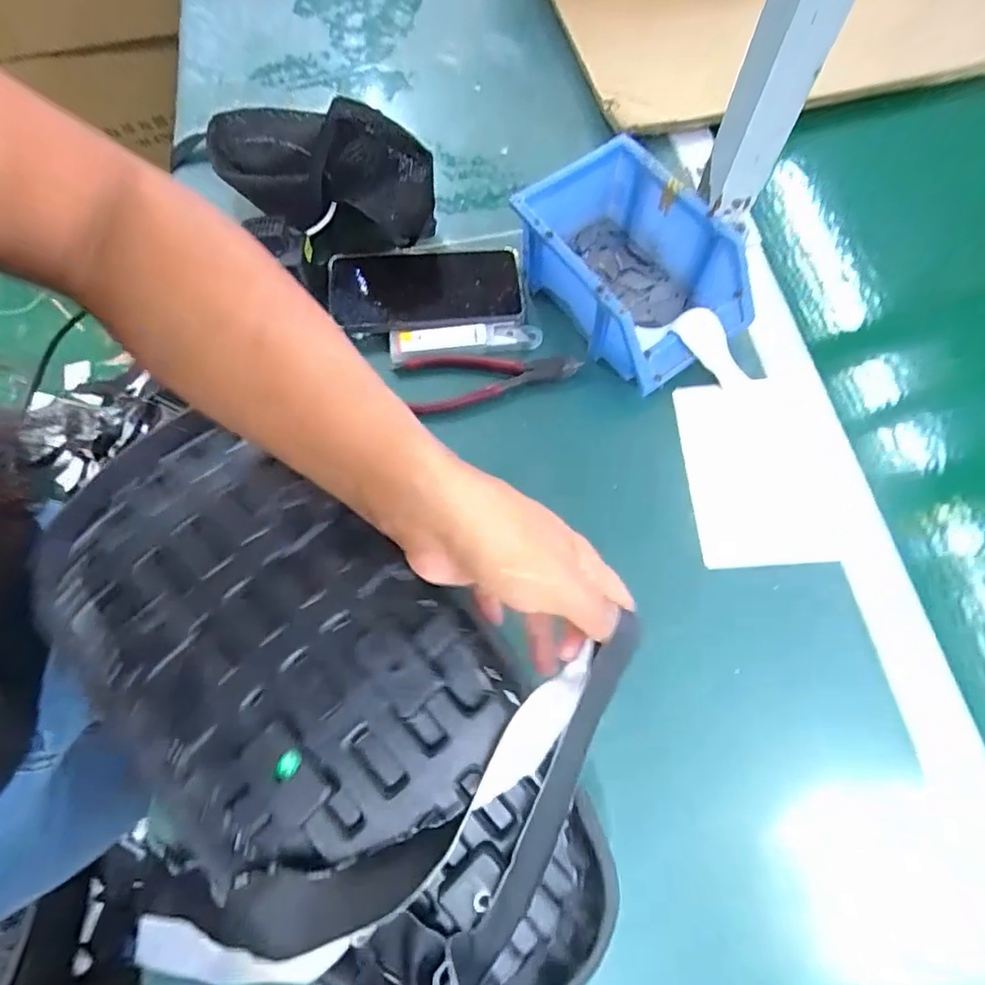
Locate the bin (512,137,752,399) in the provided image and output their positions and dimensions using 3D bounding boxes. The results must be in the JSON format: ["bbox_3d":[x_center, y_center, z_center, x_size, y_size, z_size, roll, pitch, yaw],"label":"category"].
[{"bbox_3d":[0.113,-0.184,0.458,0.126,0.067,0.181,-36,73,-10],"label":"bin"}]

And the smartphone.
[{"bbox_3d":[-0.057,-0.177,0.487,0.163,0.010,0.082,-7,70,-1],"label":"smartphone"}]

